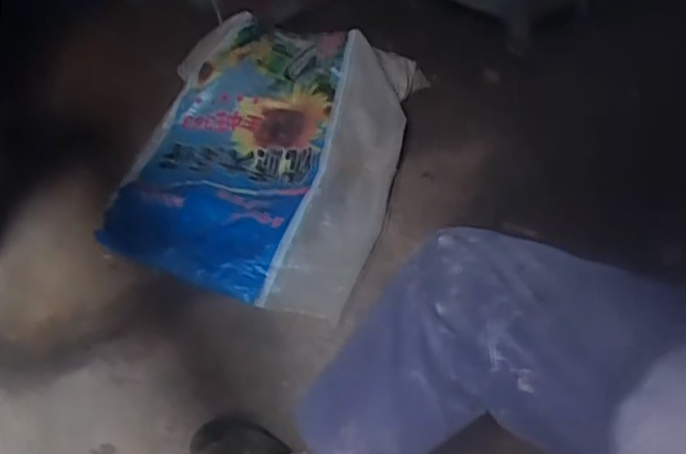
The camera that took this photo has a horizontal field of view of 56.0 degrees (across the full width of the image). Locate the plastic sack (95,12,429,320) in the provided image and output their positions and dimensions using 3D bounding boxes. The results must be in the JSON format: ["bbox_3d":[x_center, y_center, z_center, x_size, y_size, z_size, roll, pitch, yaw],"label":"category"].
[{"bbox_3d":[-0.167,-0.189,1.309,0.552,0.127,0.702,8,47,13],"label":"plastic sack"}]

